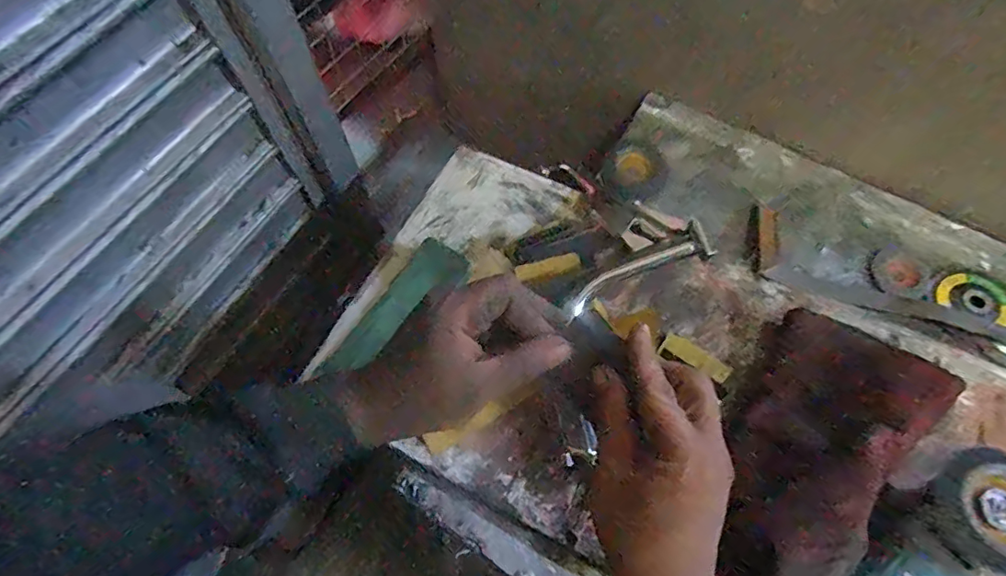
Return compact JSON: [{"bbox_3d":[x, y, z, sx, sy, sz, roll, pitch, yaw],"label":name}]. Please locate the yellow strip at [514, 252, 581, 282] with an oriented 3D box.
[{"bbox_3d":[0.047,-0.022,0.551,0.069,0.015,0.012,-13,67,-6],"label":"yellow strip"}]

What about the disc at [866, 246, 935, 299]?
[{"bbox_3d":[0.465,-0.018,0.609,0.073,0.004,0.063,-7,67,-4],"label":"disc"}]

